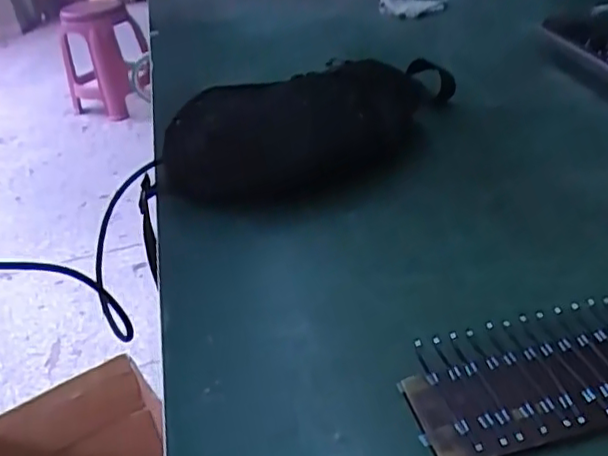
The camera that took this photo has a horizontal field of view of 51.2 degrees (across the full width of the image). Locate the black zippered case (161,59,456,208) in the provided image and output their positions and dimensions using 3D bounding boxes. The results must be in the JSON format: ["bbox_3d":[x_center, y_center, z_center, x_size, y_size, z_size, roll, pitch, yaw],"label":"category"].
[{"bbox_3d":[0.007,-0.102,0.608,0.284,0.067,0.152,-7,31,1],"label":"black zippered case"}]

